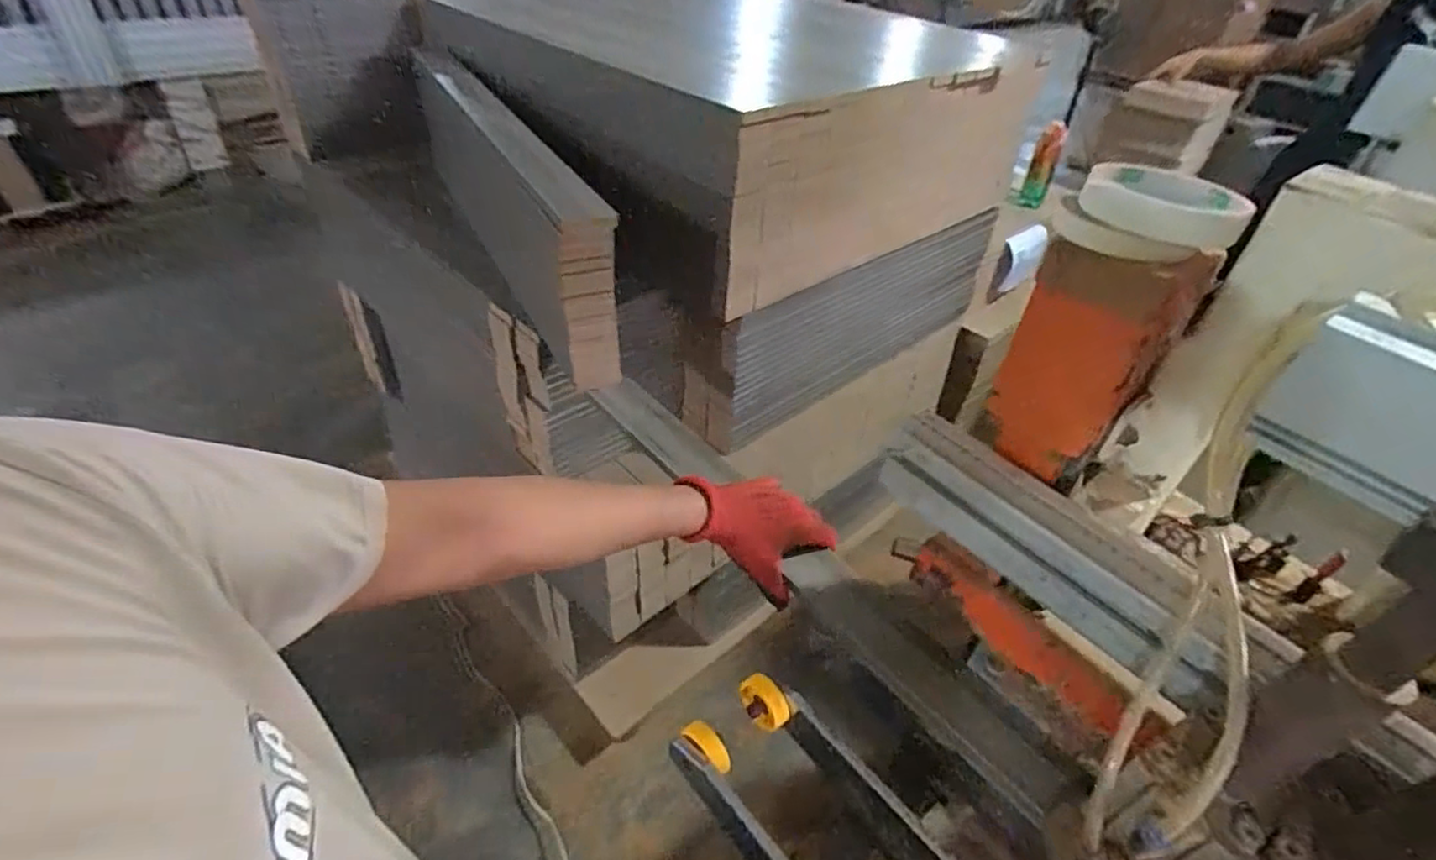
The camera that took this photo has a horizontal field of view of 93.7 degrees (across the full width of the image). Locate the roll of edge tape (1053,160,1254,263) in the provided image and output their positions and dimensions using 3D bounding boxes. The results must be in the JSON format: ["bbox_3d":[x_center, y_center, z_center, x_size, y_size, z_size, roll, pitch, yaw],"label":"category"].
[{"bbox_3d":[0.278,-0.139,0.434,0.100,0.039,0.096,3,40,-3],"label":"roll of edge tape"}]

